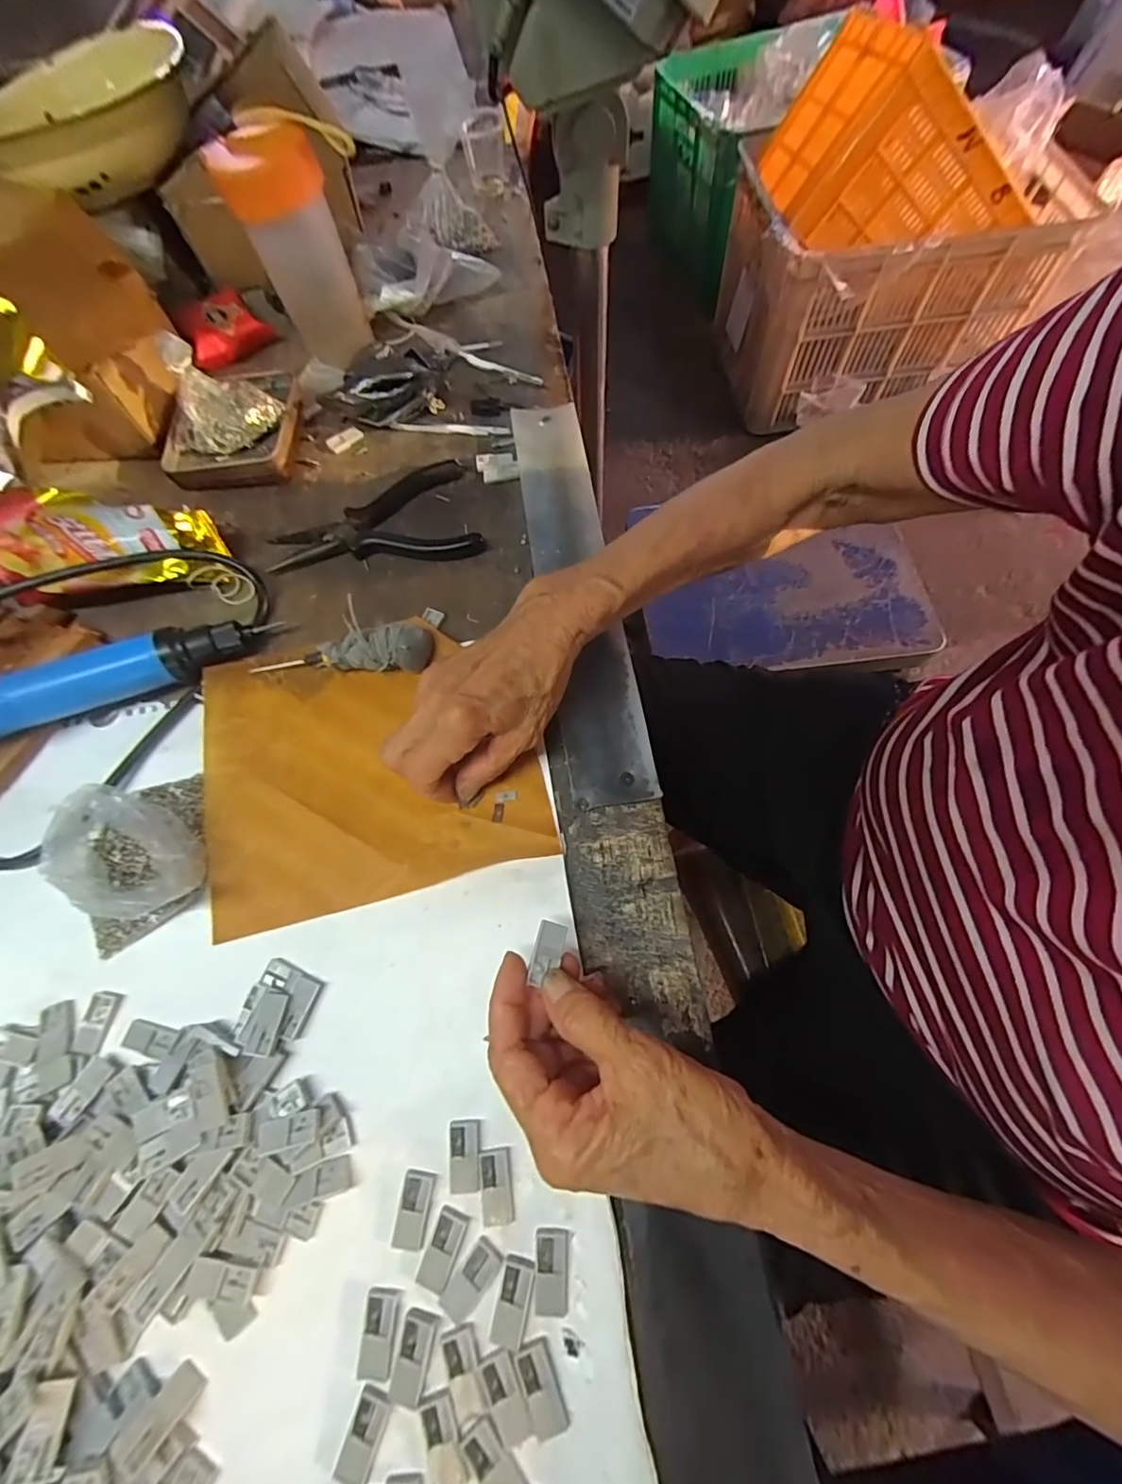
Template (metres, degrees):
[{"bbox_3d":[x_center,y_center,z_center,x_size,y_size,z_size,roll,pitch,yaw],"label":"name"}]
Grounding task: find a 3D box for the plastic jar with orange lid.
[{"bbox_3d":[-0.201,-0.381,0.431,0.078,0.141,0.055,-23,67,-7],"label":"plastic jar with orange lid"}]

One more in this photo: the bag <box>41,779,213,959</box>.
[{"bbox_3d":[-0.235,0.060,0.298,0.060,0.043,0.082,-21,67,-6],"label":"bag"}]

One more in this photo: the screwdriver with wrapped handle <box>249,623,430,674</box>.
[{"bbox_3d":[-0.140,-0.058,0.348,0.115,0.030,0.025,0,66,3],"label":"screwdriver with wrapped handle"}]

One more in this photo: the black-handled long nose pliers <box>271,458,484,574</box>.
[{"bbox_3d":[-0.136,-0.166,0.402,0.150,0.012,0.085,-7,66,0],"label":"black-handled long nose pliers"}]

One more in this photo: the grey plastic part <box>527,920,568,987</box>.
[{"bbox_3d":[-0.006,0.094,0.244,0.013,0.004,0.026,12,68,8],"label":"grey plastic part"}]

